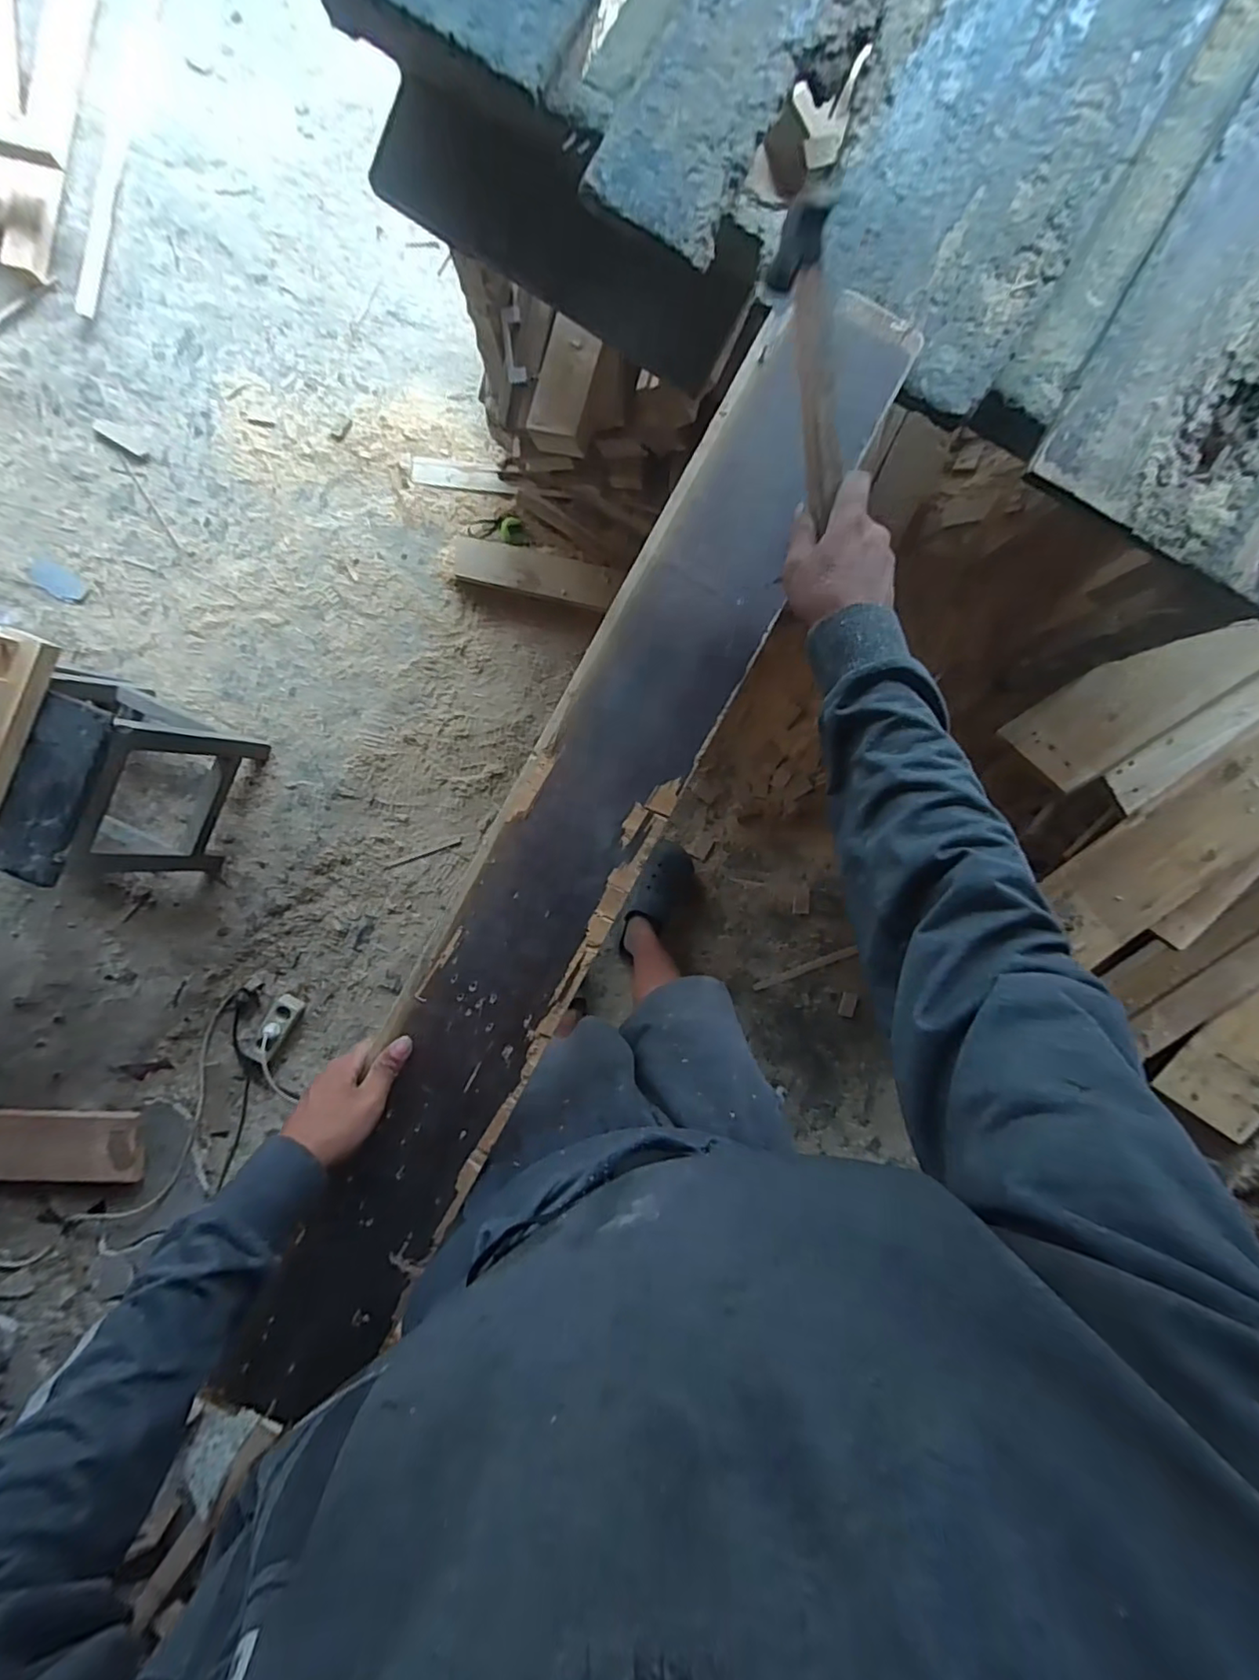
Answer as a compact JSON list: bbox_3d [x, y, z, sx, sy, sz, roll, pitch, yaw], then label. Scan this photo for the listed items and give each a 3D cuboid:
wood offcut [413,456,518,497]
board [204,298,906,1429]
[{"bbox_3d":[-0.383,-0.850,1.388,0.259,0.020,0.064,11,90,3],"label":"wood offcut"},{"bbox_3d":[-0.048,-0.006,0.541,0.137,0.030,1.103,27,89,-4],"label":"board"}]

